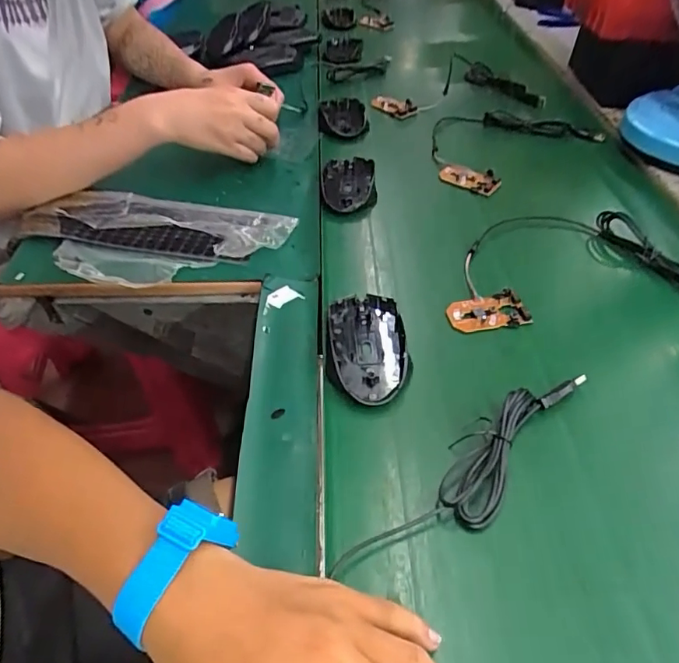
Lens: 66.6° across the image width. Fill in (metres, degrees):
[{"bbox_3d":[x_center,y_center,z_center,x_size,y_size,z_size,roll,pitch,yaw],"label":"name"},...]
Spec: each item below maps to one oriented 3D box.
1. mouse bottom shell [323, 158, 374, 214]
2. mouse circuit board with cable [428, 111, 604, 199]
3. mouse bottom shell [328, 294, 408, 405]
[{"bbox_3d":[0.009,-0.175,0.602,0.059,0.015,0.102,4,45,3],"label":"mouse bottom shell"},{"bbox_3d":[0.204,-0.261,0.690,0.247,0.015,0.172,-28,52,-26],"label":"mouse circuit board with cable"},{"bbox_3d":[0.023,0.010,0.419,0.059,0.016,0.110,-1,45,-3],"label":"mouse bottom shell"}]

